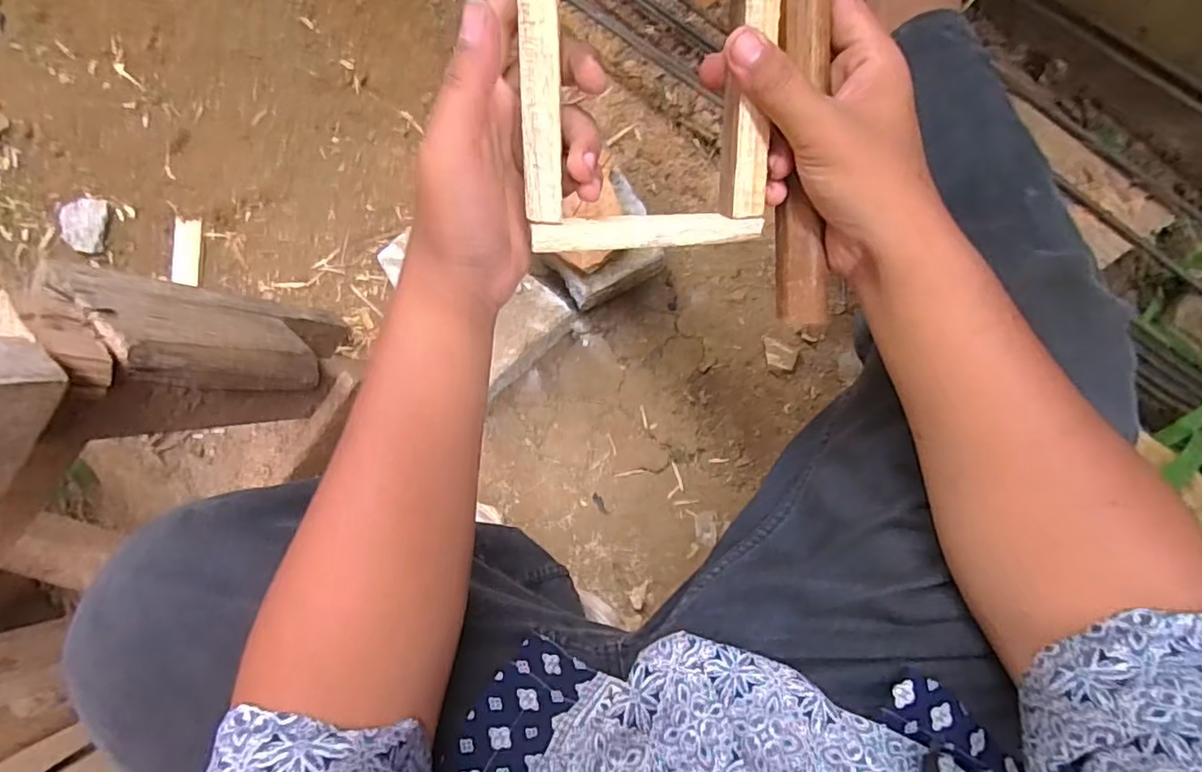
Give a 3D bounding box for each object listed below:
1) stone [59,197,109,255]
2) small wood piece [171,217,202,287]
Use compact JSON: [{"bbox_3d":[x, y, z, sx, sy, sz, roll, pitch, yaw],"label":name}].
[{"bbox_3d":[-0.707,-0.221,0.798,0.056,0.024,0.074,5,88,7],"label":"stone"},{"bbox_3d":[-0.566,-0.182,0.797,0.038,0.009,0.087,4,88,7],"label":"small wood piece"}]

